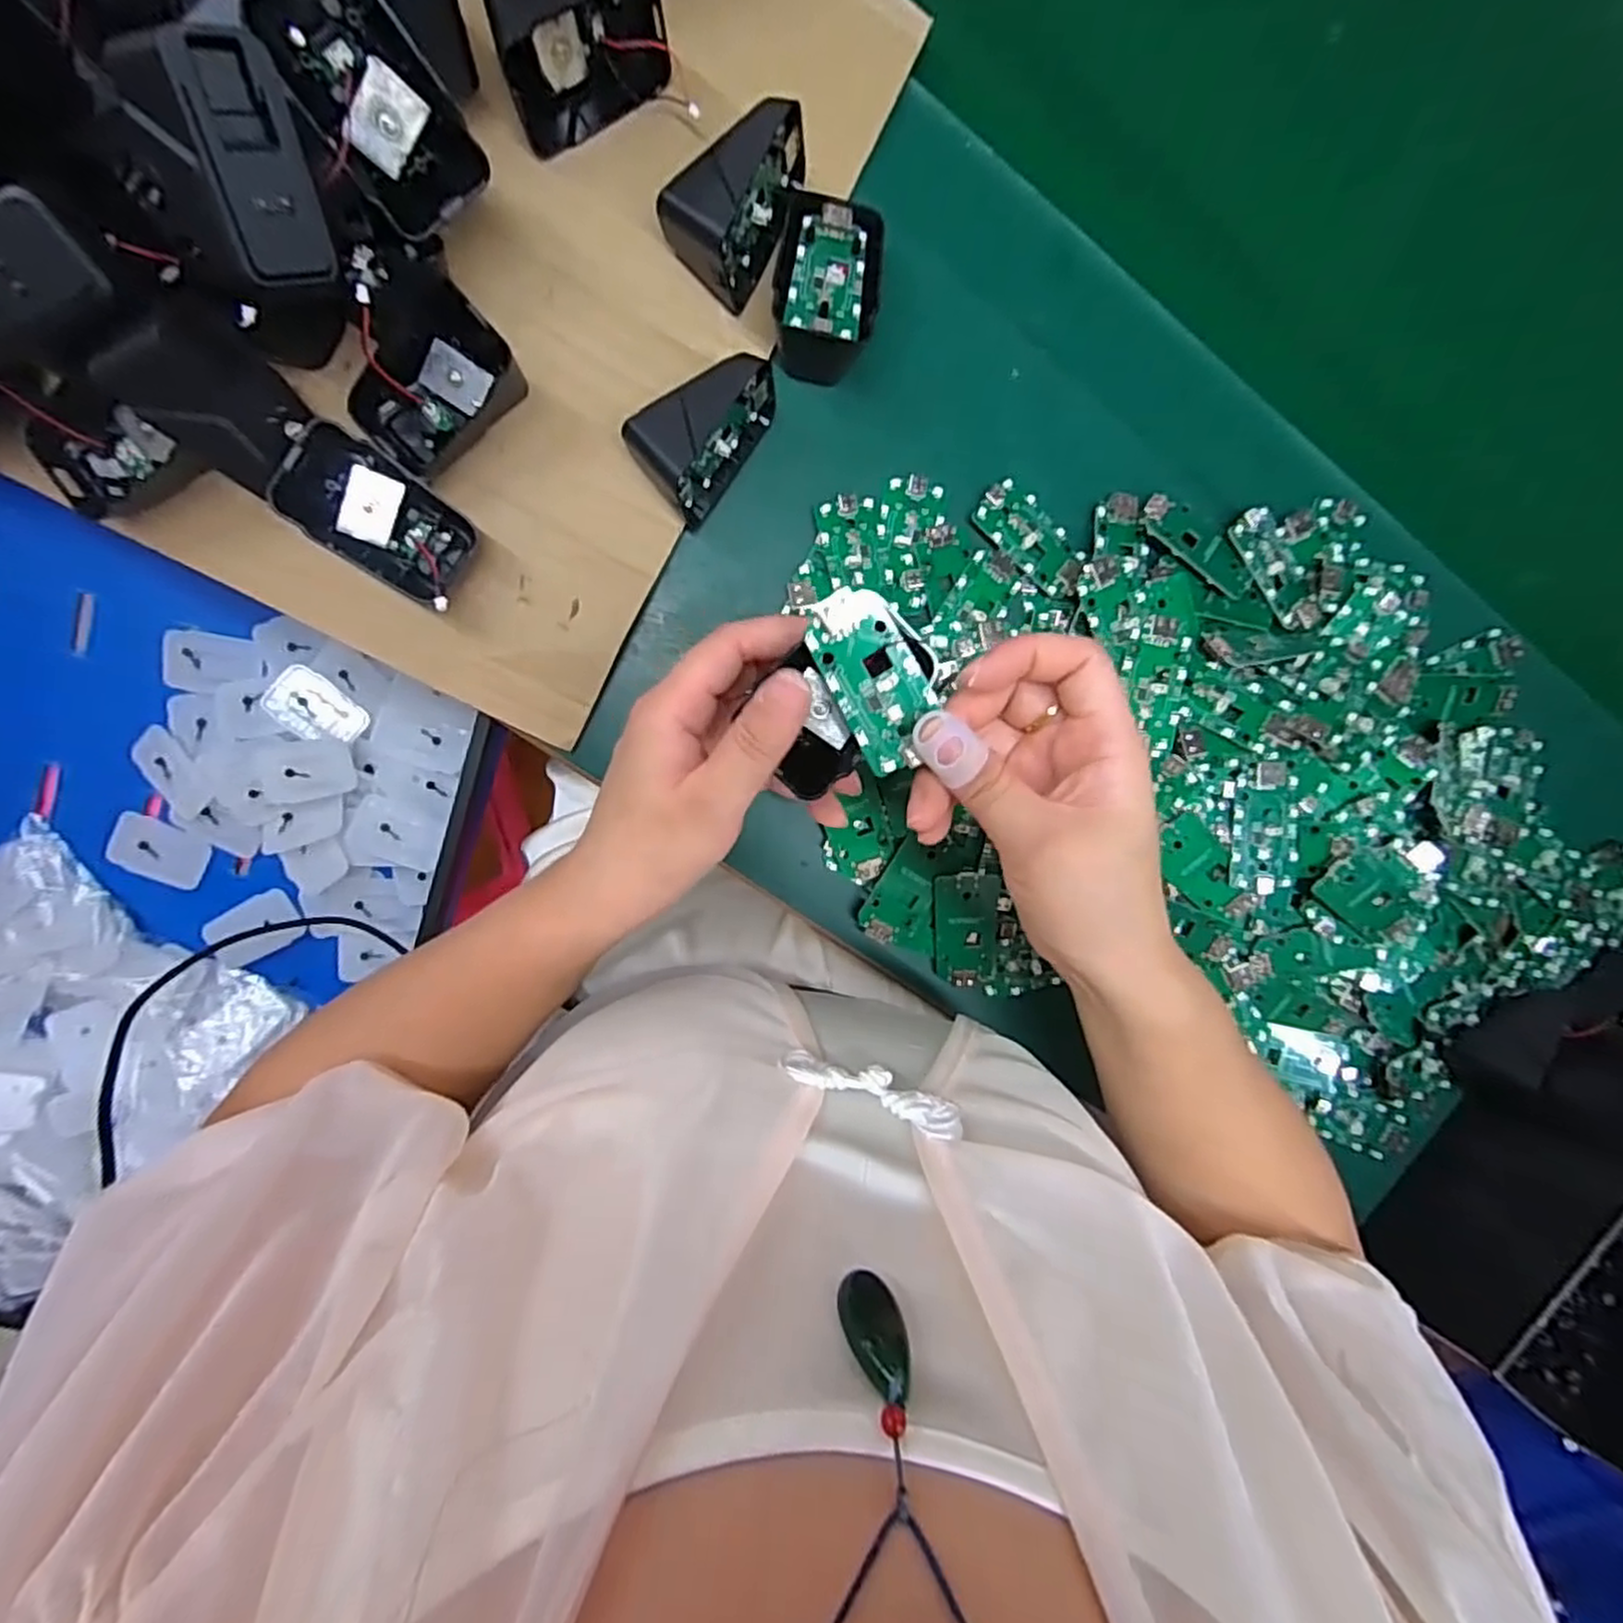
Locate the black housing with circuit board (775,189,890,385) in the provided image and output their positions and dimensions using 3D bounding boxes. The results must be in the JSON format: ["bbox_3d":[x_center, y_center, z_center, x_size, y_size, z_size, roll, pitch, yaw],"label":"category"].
[{"bbox_3d":[0.007,-0.234,0.320,0.045,0.032,0.071,7,97,-8],"label":"black housing with circuit board"}]

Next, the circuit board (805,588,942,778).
[{"bbox_3d":[0.023,-0.045,0.250,0.031,0.009,0.062,-30,99,-1],"label":"circuit board"}]

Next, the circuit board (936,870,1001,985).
[{"bbox_3d":[0.080,0.061,0.374,0.032,0.004,0.062,-3,107,-2],"label":"circuit board"}]

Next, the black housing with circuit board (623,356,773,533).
[{"bbox_3d":[-0.048,-0.170,0.316,0.040,0.045,0.070,37,92,-10],"label":"black housing with circuit board"}]

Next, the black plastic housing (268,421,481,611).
[{"bbox_3d":[-0.184,-0.125,0.309,0.070,0.020,0.044,31,93,-34],"label":"black plastic housing"}]

